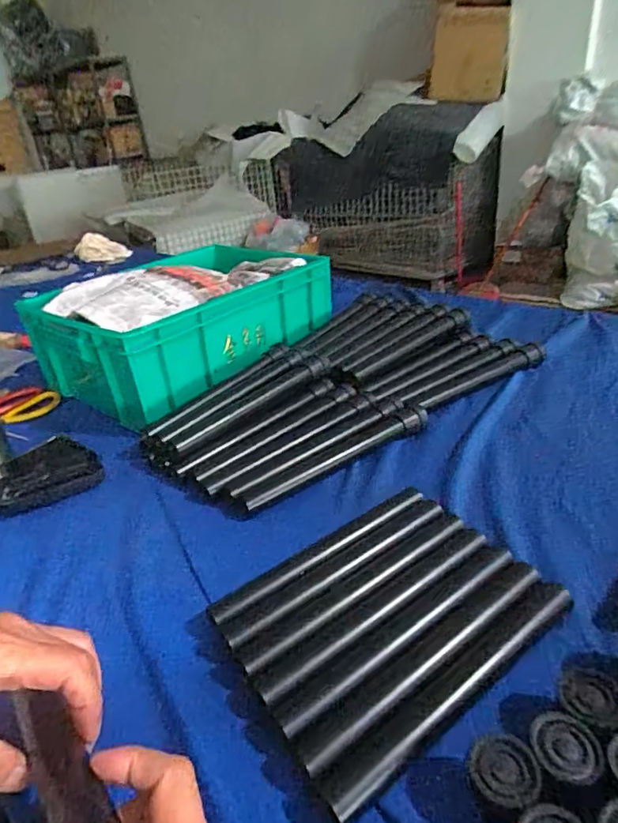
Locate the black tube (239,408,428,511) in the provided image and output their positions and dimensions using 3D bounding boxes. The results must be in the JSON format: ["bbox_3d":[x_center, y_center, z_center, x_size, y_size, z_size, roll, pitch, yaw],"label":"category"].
[{"bbox_3d":[0.037,0.047,0.565,0.245,0.021,0.024,-23,33,-27],"label":"black tube"}]

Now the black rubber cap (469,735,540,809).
[{"bbox_3d":[0.104,0.198,0.273,0.033,0.028,0.032,-5,29,3],"label":"black rubber cap"}]

